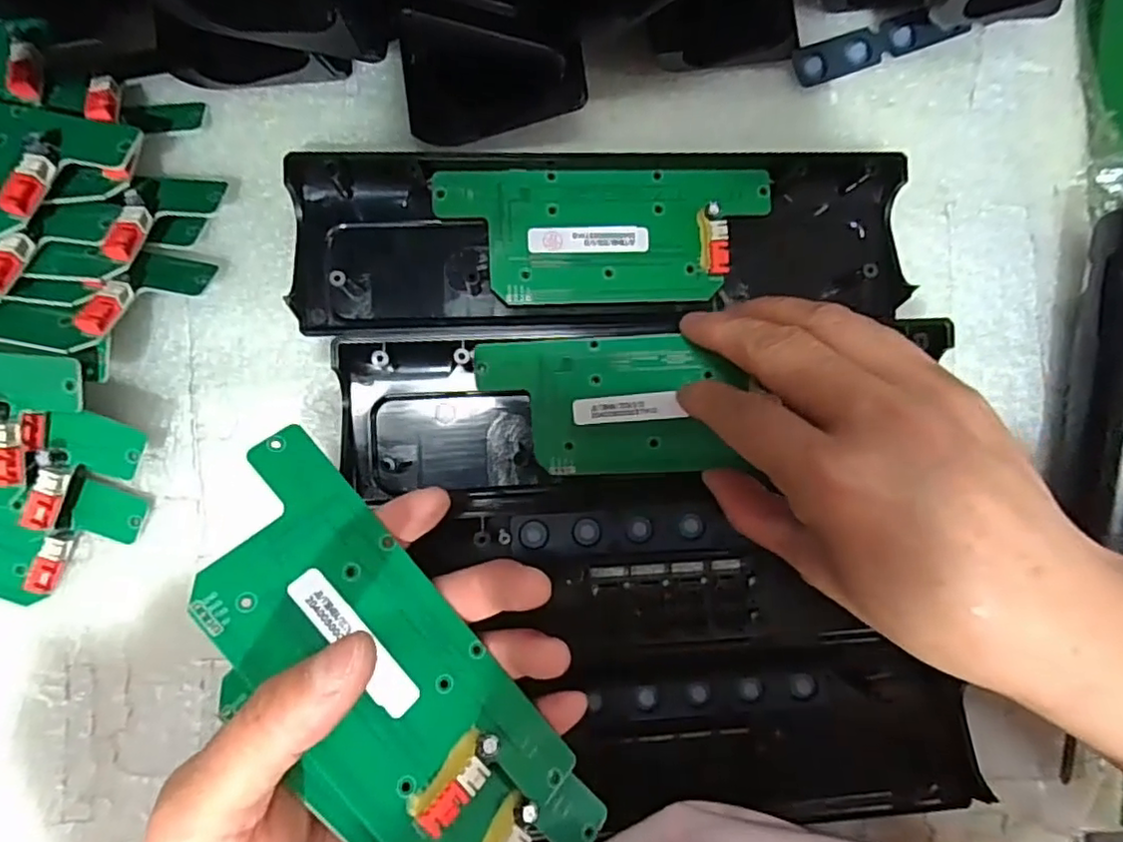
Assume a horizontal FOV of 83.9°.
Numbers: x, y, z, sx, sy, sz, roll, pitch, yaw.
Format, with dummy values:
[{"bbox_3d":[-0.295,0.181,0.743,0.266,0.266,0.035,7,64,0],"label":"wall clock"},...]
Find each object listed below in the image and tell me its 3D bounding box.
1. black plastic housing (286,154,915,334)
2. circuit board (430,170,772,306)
[{"bbox_3d":[0.018,-0.075,0.257,0.246,0.016,0.071,-3,89,-5],"label":"black plastic housing"},{"bbox_3d":[0.018,-0.076,0.257,0.134,0.015,0.054,-2,89,-5],"label":"circuit board"}]

